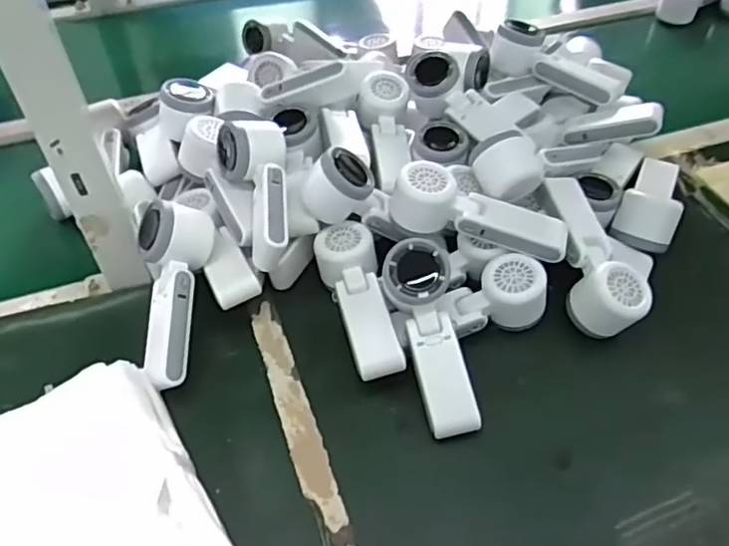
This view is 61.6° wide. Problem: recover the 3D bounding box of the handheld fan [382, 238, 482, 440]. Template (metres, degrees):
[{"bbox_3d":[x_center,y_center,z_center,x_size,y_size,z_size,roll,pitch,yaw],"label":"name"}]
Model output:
[{"bbox_3d":[0.056,0.056,0.530,0.054,0.045,0.168,-12,78,-9],"label":"handheld fan"}]

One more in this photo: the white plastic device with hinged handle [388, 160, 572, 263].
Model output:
[{"bbox_3d":[0.106,-0.052,0.577,0.163,0.045,0.060,19,51,1],"label":"white plastic device with hinged handle"}]

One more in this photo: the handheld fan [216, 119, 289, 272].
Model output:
[{"bbox_3d":[-0.101,-0.076,0.583,0.068,0.051,0.154,-10,64,-7],"label":"handheld fan"}]

